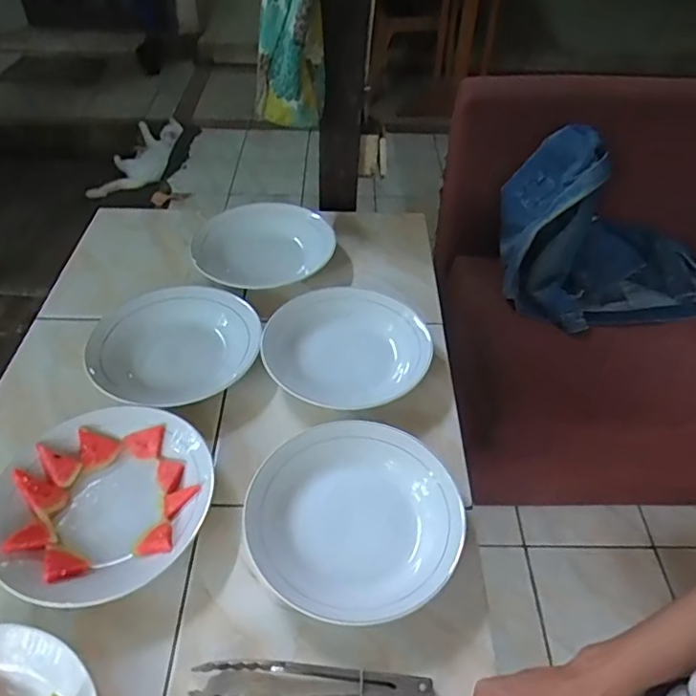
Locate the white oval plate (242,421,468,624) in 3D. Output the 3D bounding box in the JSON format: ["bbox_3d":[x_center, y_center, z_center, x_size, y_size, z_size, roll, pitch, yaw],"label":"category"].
[{"bbox_3d":[0.003,0.174,0.608,0.223,0.042,0.211,16,47,14],"label":"white oval plate"}]

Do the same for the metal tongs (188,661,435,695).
[{"bbox_3d":[-0.031,0.299,0.506,0.205,0.016,0.040,4,45,2],"label":"metal tongs"}]

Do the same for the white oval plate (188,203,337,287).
[{"bbox_3d":[-0.137,-0.168,0.920,0.215,0.041,0.153,-10,46,-11],"label":"white oval plate"}]

